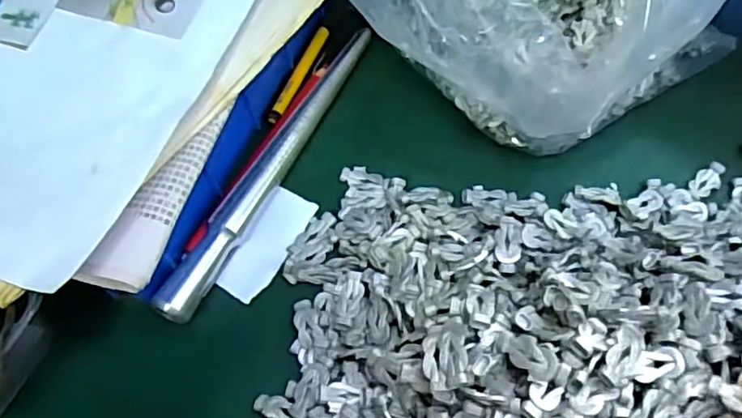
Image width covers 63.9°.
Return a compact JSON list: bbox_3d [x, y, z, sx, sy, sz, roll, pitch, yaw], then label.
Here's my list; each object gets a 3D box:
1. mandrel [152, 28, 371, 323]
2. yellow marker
[{"bbox_3d":[-0.061,-0.034,0.389,0.019,0.023,0.241,24,66,14],"label":"mandrel"},{"bbox_3d":[-0.050,-0.095,0.418,0.008,0.006,0.086,19,65,12],"label":"yellow marker"}]

